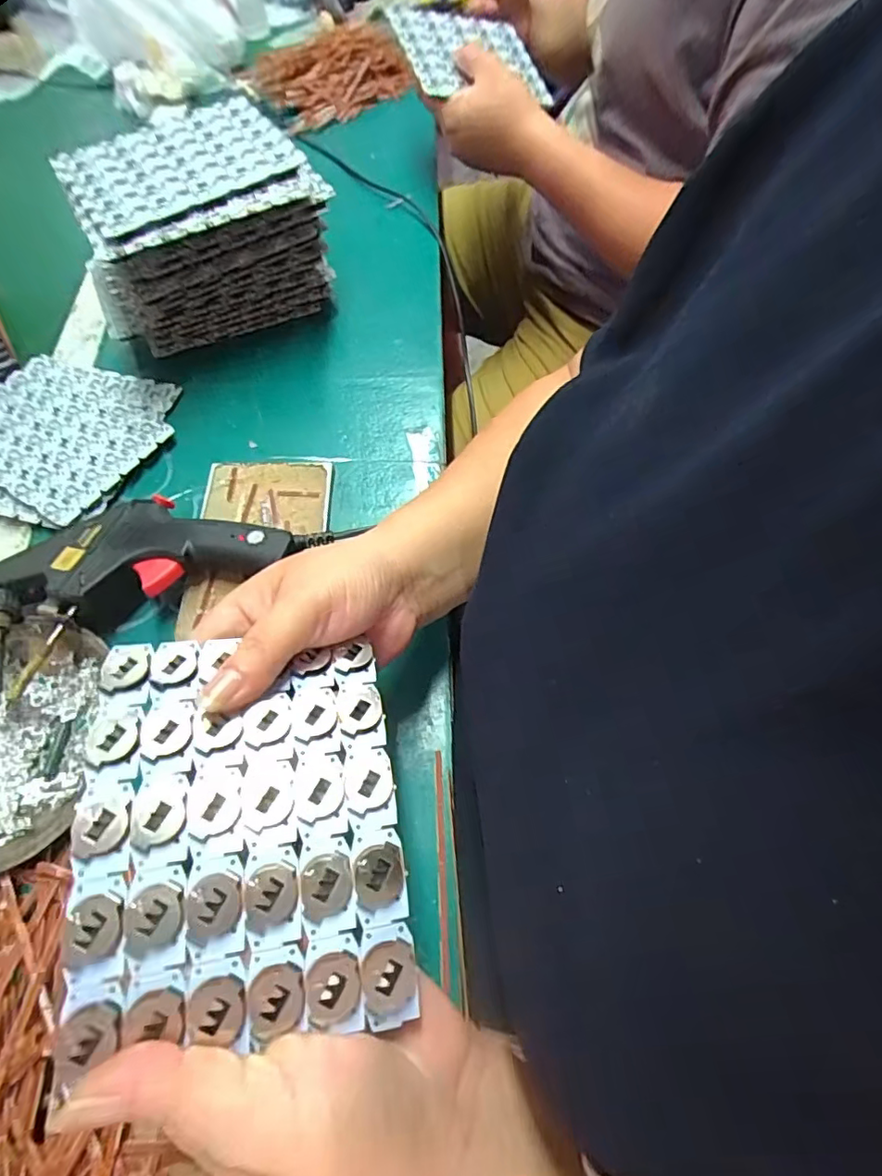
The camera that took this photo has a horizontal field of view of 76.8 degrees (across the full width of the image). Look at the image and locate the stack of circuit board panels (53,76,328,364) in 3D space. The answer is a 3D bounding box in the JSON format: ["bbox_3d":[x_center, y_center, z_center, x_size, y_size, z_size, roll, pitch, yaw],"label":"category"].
[{"bbox_3d":[-0.184,-0.269,0.438,0.179,0.122,0.126,-31,68,-17],"label":"stack of circuit board panels"}]

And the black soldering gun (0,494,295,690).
[{"bbox_3d":[-0.195,-0.016,0.355,0.173,0.032,0.091,-28,67,-16],"label":"black soldering gun"}]

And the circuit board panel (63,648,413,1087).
[{"bbox_3d":[-0.071,0.080,0.202,0.107,0.012,0.135,-4,59,-12],"label":"circuit board panel"}]

